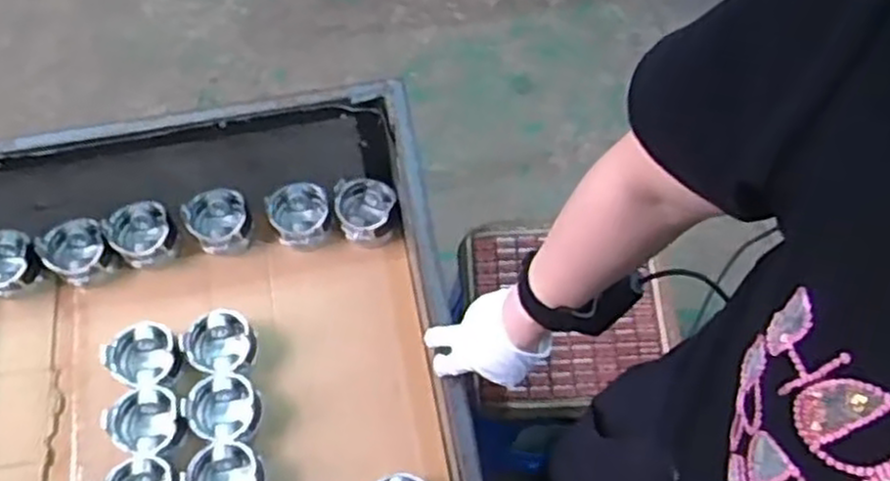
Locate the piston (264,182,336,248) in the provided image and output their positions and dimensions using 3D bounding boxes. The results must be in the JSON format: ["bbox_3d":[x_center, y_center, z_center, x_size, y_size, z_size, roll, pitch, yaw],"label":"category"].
[{"bbox_3d":[-0.211,-0.037,1.126,0.089,0.048,0.091,0,65,0],"label":"piston"}]

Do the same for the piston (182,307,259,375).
[{"bbox_3d":[-0.294,0.135,1.026,0.080,0.070,0.086,0,65,0],"label":"piston"}]

